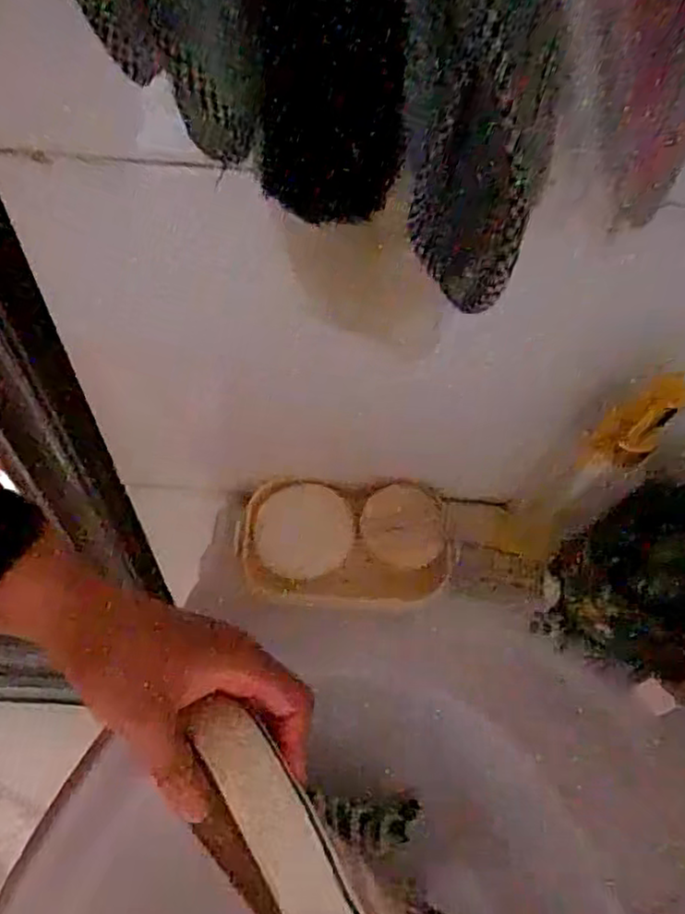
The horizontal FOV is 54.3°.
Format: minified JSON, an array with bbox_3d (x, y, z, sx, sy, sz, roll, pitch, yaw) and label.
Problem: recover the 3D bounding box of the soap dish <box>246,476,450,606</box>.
[{"bbox_3d":[0.001,0.056,0.435,0.128,0.028,0.079,4,76,-1],"label":"soap dish"}]

